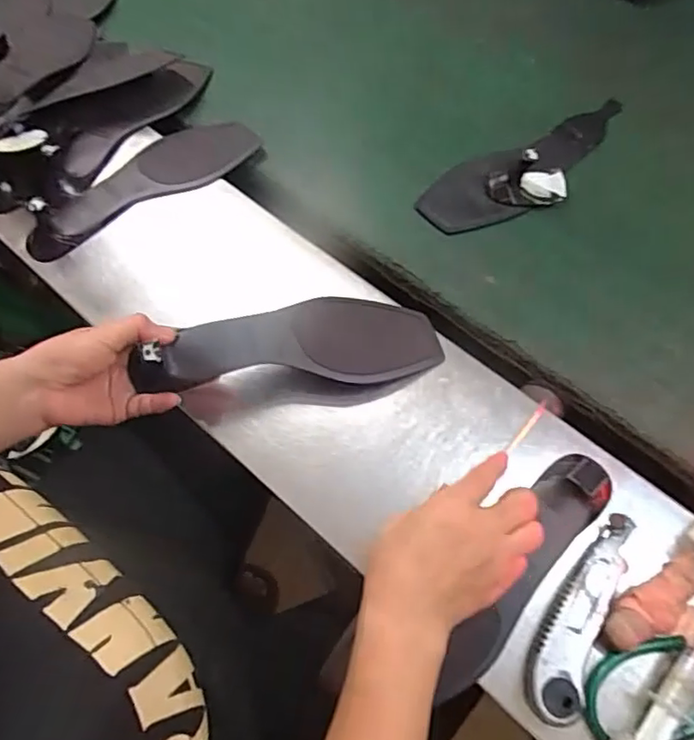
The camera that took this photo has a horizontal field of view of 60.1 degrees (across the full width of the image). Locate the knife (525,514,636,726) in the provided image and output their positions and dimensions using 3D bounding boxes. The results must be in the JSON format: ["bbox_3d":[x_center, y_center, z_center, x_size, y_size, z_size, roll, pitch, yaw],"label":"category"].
[{"bbox_3d":[0.158,0.164,0.411,0.037,0.015,0.144,24,68,14],"label":"knife"}]

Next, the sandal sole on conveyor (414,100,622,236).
[{"bbox_3d":[0.192,-0.214,0.597,0.255,0.044,0.090,-27,65,-10],"label":"sandal sole on conveyor"}]

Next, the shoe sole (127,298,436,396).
[{"bbox_3d":[-0.045,-0.022,0.501,0.248,0.025,0.078,-5,63,-11],"label":"shoe sole"}]

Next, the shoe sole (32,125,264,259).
[{"bbox_3d":[-0.216,-0.200,0.631,0.254,0.020,0.087,-31,66,-12],"label":"shoe sole"}]

